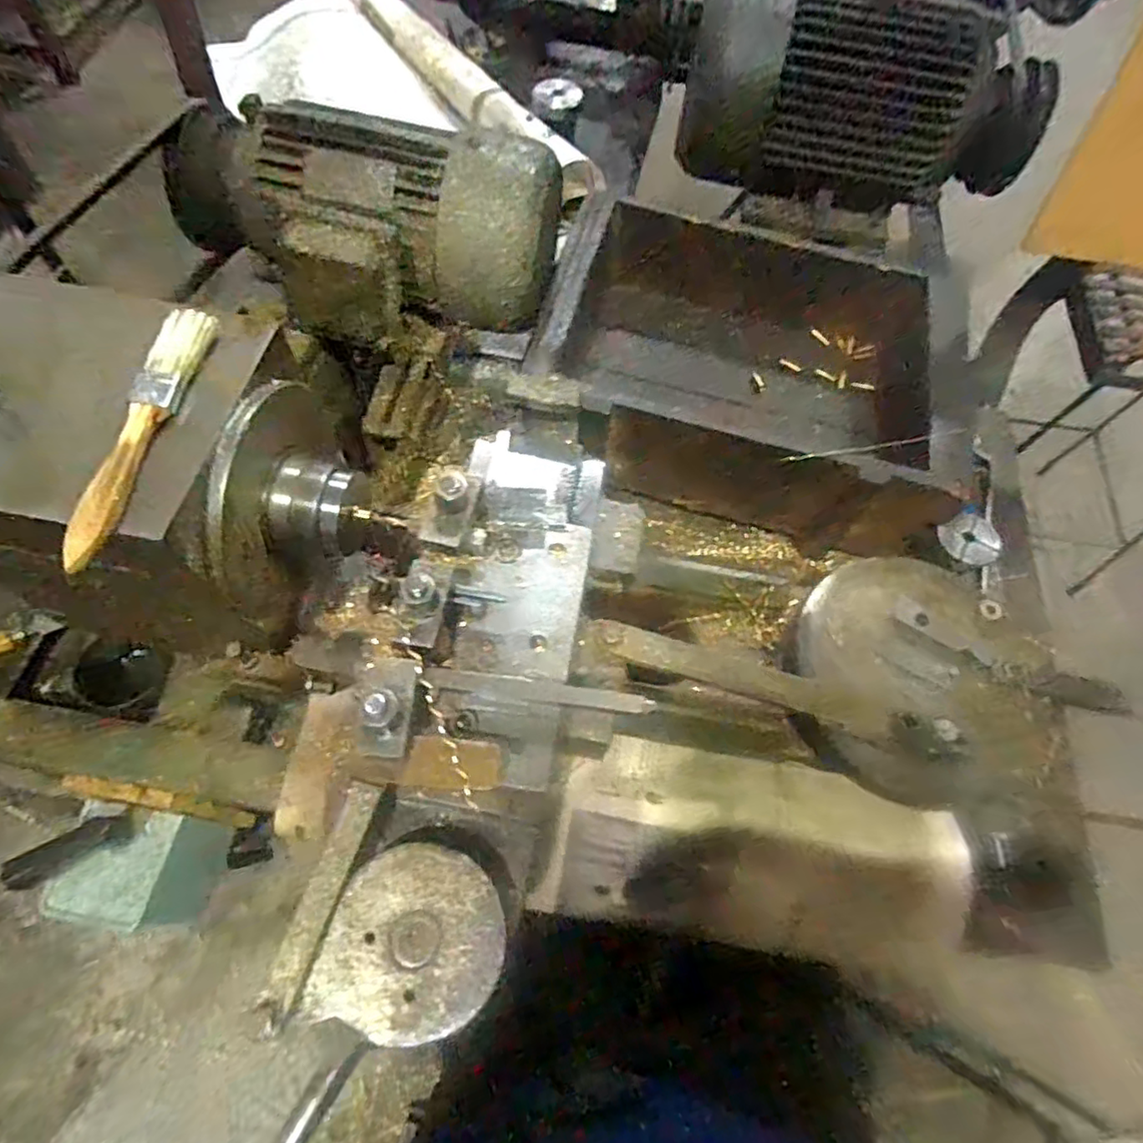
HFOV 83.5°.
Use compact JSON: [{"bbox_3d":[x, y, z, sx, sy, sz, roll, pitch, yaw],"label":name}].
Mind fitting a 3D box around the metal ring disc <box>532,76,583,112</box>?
[{"bbox_3d":[-0.018,-0.627,0.841,0.059,0.047,0.019,-10,57,36],"label":"metal ring disc"}]

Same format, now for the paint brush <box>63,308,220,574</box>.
[{"bbox_3d":[-0.223,-0.075,0.330,0.022,0.011,0.161,7,64,0],"label":"paint brush"}]

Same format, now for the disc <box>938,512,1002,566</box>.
[{"bbox_3d":[0.380,-0.031,0.610,0.055,0.012,0.047,-1,88,3],"label":"disc"}]

